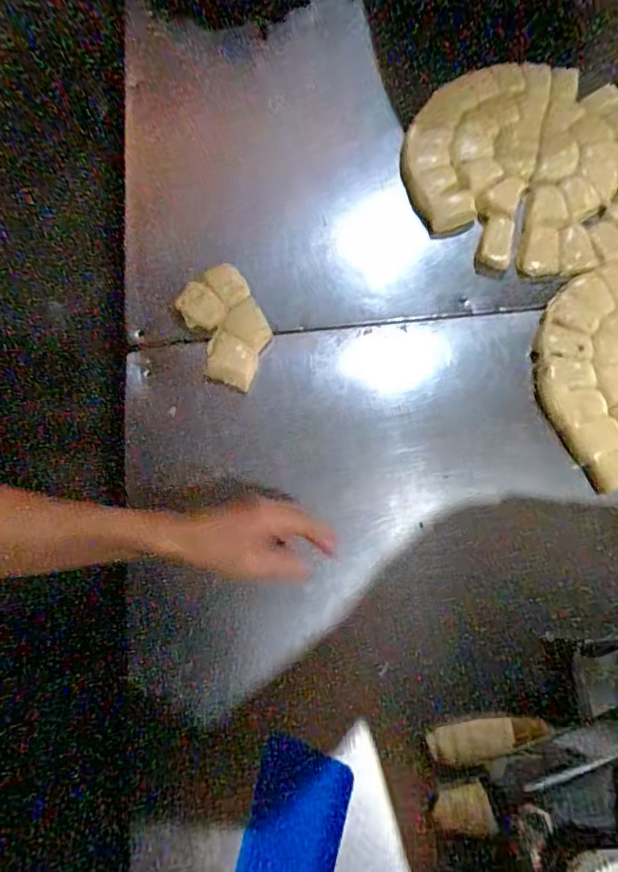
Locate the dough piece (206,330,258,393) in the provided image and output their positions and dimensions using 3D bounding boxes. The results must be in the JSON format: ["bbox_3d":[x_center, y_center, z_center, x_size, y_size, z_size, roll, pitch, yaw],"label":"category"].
[{"bbox_3d":[-0.089,-0.085,0.584,0.060,0.024,0.056,20,76,5],"label":"dough piece"}]

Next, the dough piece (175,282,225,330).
[{"bbox_3d":[-0.126,-0.148,0.596,0.045,0.022,0.057,-44,80,-10],"label":"dough piece"}]

